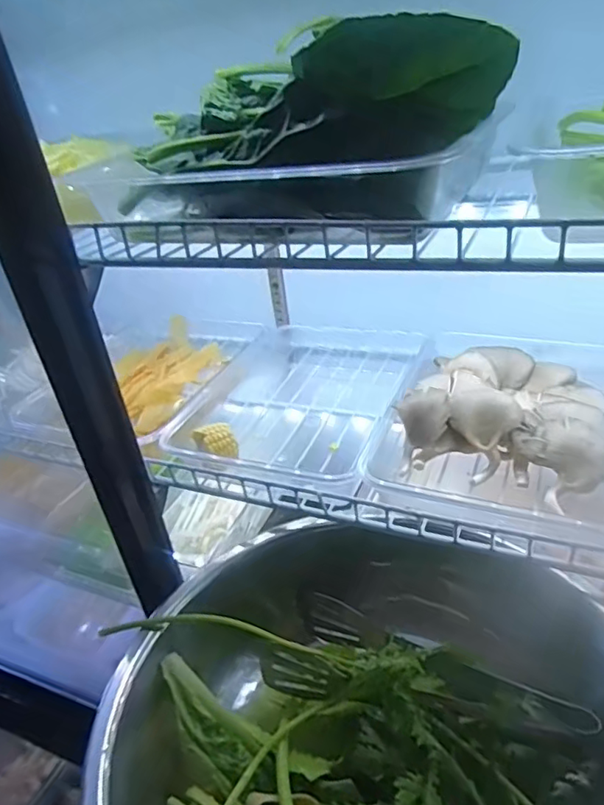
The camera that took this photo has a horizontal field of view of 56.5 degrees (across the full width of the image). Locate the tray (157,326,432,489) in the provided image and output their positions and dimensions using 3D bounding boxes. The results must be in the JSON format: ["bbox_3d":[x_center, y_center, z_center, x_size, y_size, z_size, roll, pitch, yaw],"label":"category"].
[{"bbox_3d":[0.005,-0.016,0.647,0.211,0.052,0.302,2,27,18],"label":"tray"}]

